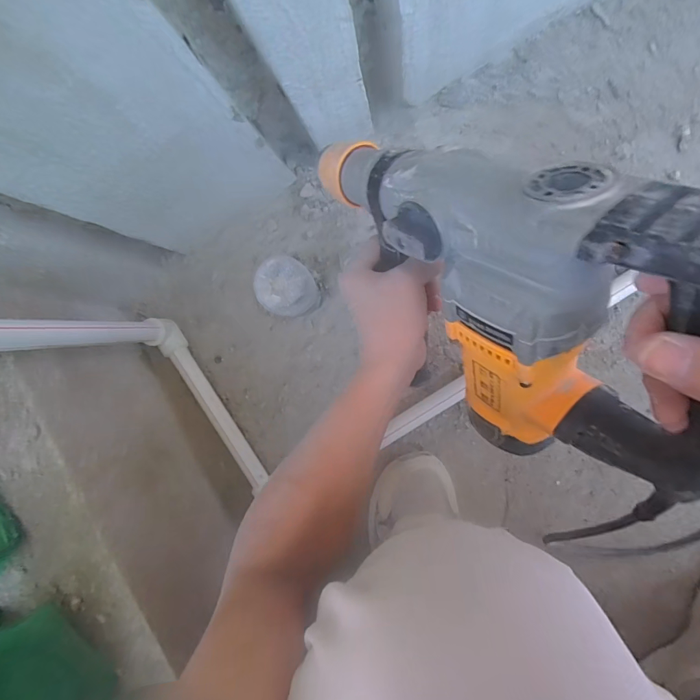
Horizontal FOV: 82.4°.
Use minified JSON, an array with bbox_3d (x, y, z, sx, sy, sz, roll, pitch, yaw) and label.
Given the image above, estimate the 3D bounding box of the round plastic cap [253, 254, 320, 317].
[{"bbox_3d":[-0.071,-0.070,0.445,0.061,0.023,0.067,-24,91,8],"label":"round plastic cap"}]

